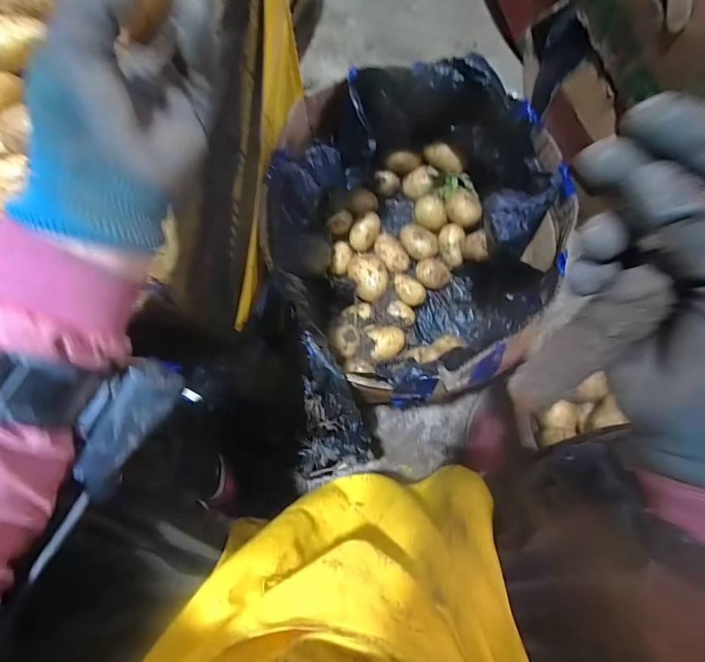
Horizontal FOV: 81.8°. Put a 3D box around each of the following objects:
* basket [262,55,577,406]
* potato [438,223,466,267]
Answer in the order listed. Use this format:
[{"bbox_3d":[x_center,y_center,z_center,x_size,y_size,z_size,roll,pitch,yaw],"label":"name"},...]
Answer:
[{"bbox_3d":[0.086,-0.131,0.665,0.385,0.313,0.440,-18,77,-2],"label":"basket"},{"bbox_3d":[0.183,-0.161,0.753,0.043,0.034,0.072,3,77,2],"label":"potato"}]

